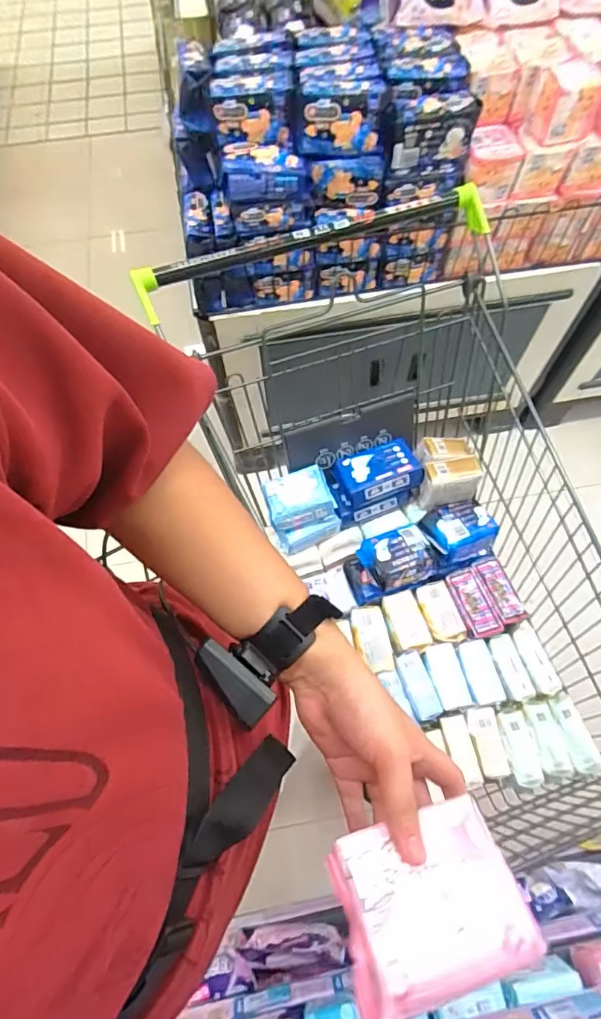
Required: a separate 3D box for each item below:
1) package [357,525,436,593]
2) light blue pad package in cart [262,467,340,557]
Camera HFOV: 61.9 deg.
[{"bbox_3d":[0.190,0.100,0.983,0.134,0.070,0.103,-21,67,-8],"label":"package"},{"bbox_3d":[-0.001,-0.001,0.973,0.126,0.107,0.119,-24,67,-10],"label":"light blue pad package in cart"}]

